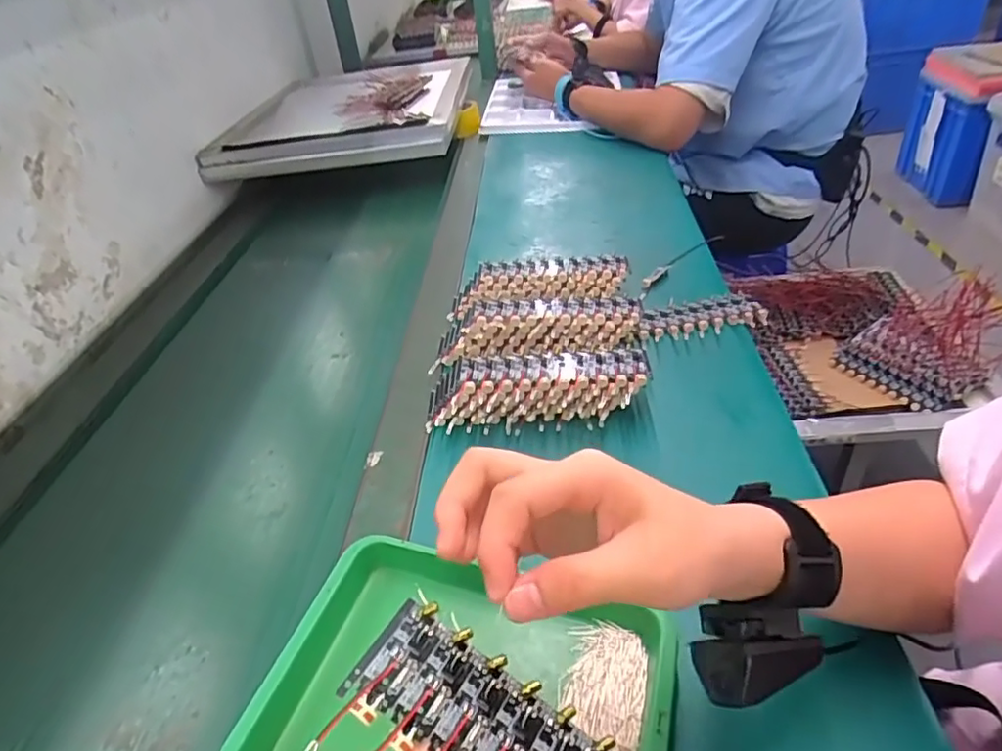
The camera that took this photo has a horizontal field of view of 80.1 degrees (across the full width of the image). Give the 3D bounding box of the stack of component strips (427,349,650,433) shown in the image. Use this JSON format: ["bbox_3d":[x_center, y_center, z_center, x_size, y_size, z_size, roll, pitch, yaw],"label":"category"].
[{"bbox_3d":[0.029,0.015,0.519,0.191,0.042,0.071,-4,38,6],"label":"stack of component strips"}]

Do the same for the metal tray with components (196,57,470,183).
[{"bbox_3d":[-0.306,-0.542,1.224,0.443,0.079,0.572,-5,38,5],"label":"metal tray with components"}]

